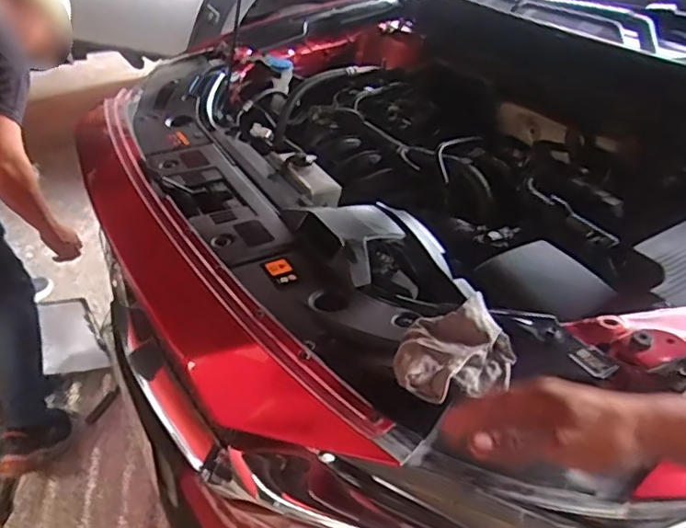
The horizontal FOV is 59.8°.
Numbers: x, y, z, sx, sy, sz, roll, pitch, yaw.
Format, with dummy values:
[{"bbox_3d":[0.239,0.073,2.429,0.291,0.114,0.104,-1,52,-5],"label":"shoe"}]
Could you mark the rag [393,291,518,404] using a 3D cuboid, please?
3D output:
[{"bbox_3d":[0.124,0.091,0.659,0.124,0.064,0.103,6,37,7],"label":"rag"}]

